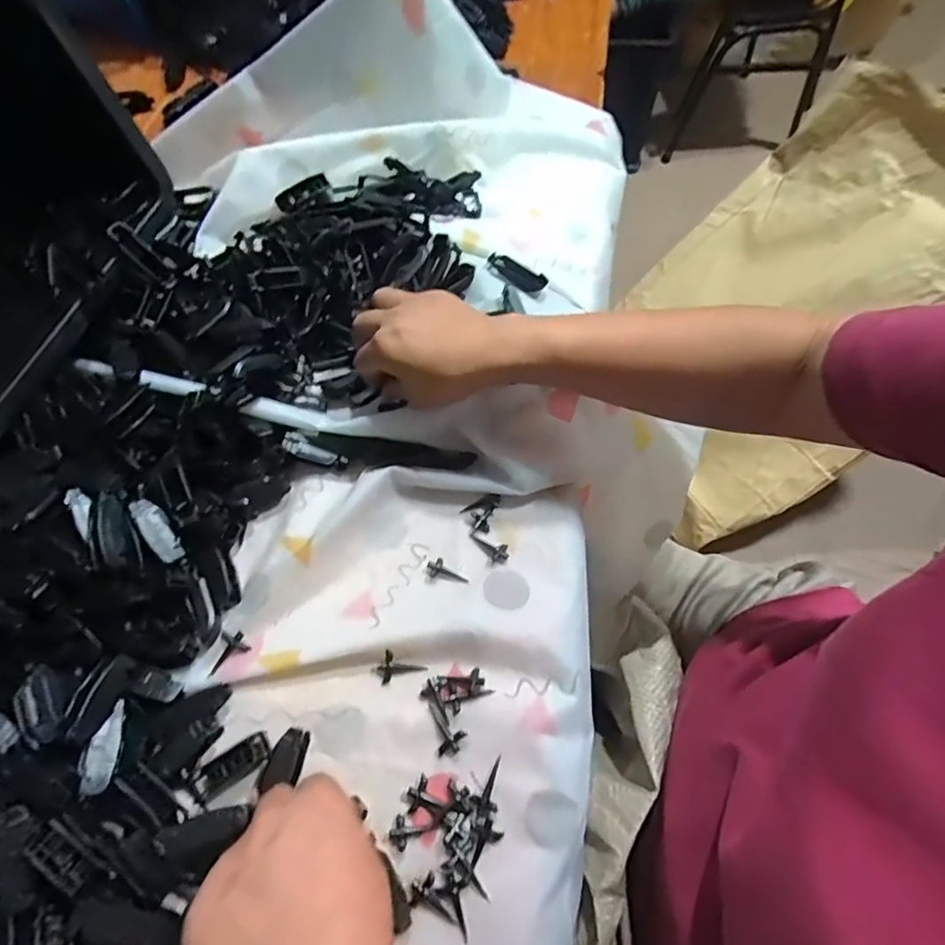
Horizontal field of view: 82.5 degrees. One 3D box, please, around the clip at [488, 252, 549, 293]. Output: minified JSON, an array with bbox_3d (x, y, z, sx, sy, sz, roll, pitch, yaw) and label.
[{"bbox_3d":[0.039,-0.179,0.482,0.058,0.009,0.023,29,67,12],"label":"clip"}]

